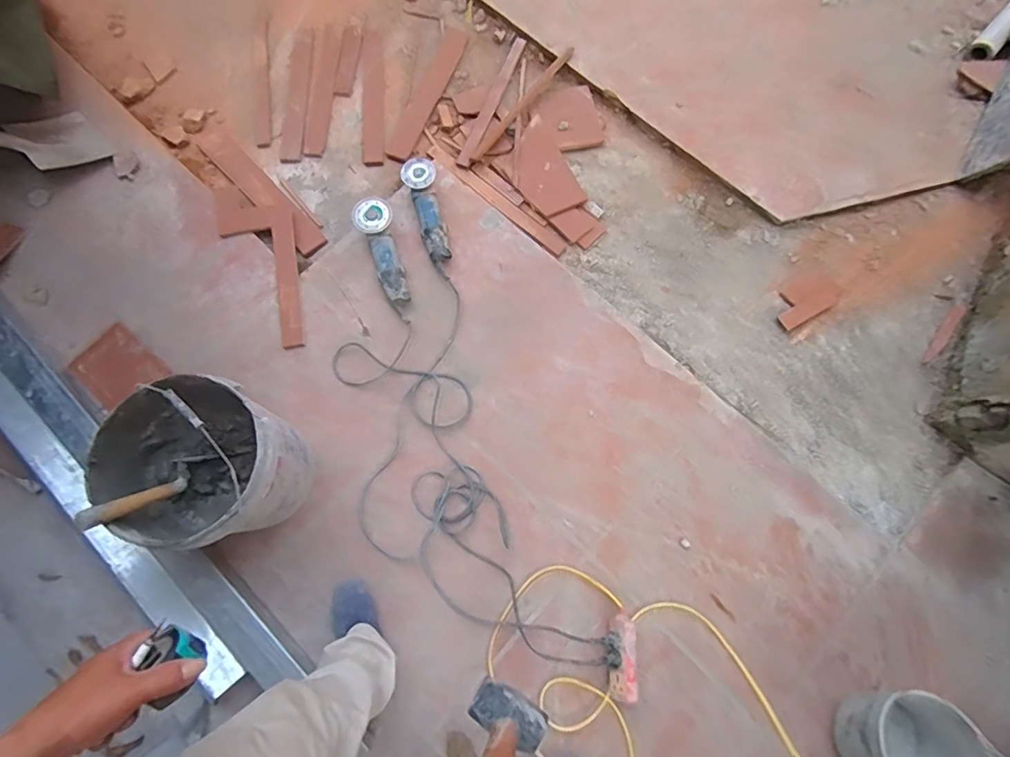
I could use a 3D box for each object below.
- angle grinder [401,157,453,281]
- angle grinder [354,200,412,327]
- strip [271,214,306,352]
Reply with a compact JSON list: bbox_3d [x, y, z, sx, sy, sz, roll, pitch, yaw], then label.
[{"bbox_3d":[-0.195,-0.419,1.354,0.084,0.076,0.327,-15,75,-4],"label":"angle grinder"},{"bbox_3d":[-0.299,-0.303,1.324,0.093,0.080,0.334,-20,75,-5],"label":"angle grinder"},{"bbox_3d":[-0.562,-0.260,1.339,0.059,0.013,0.372,-12,75,-3],"label":"strip"}]

